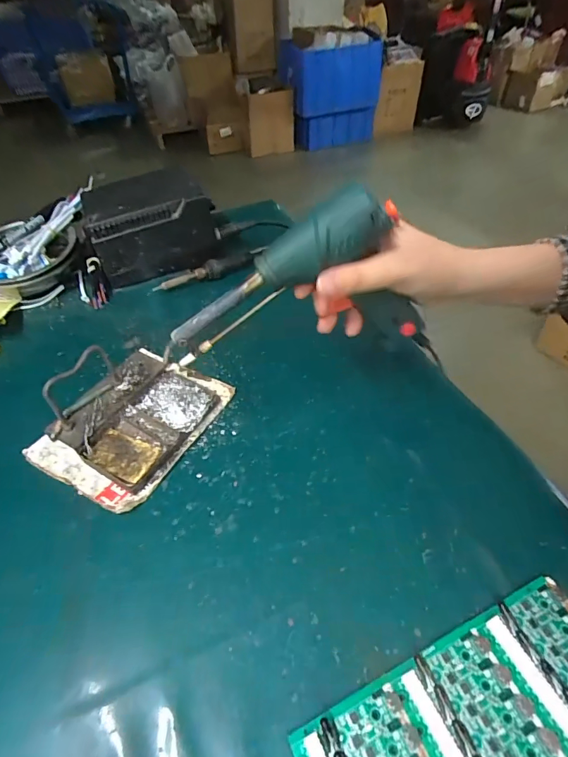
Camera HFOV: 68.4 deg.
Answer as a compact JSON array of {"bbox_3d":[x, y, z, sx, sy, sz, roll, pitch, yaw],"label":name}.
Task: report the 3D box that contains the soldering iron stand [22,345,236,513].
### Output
[{"bbox_3d":[-0.132,0.020,0.353,0.110,0.069,0.144,23,51,22],"label":"soldering iron stand"}]

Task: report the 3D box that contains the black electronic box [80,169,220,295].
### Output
[{"bbox_3d":[-0.166,-0.192,0.525,0.143,0.101,0.098,-19,48,-16],"label":"black electronic box"}]

